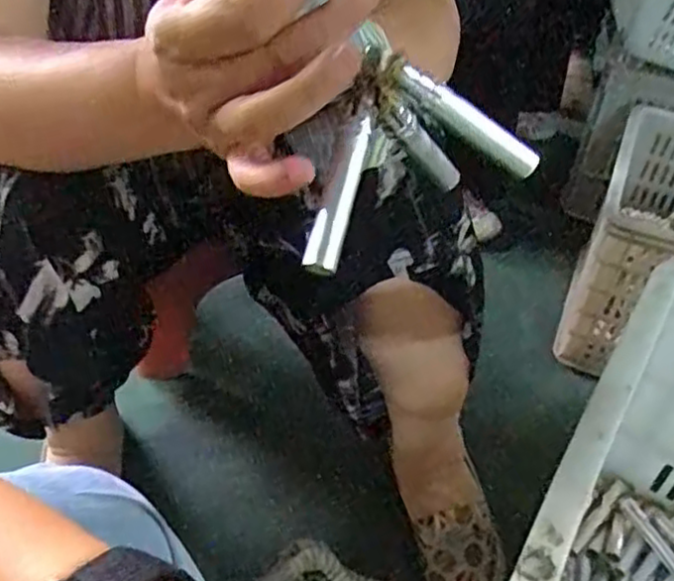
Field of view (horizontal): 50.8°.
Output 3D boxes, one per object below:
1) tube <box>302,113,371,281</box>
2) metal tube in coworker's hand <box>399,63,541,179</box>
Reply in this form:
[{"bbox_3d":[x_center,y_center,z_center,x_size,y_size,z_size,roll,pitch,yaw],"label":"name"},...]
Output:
[{"bbox_3d":[0.002,-0.041,0.300,0.013,0.010,0.073,14,76,10],"label":"tube"},{"bbox_3d":[0.059,-0.074,0.316,0.082,0.015,0.013,26,36,-29],"label":"metal tube in coworker's hand"}]

